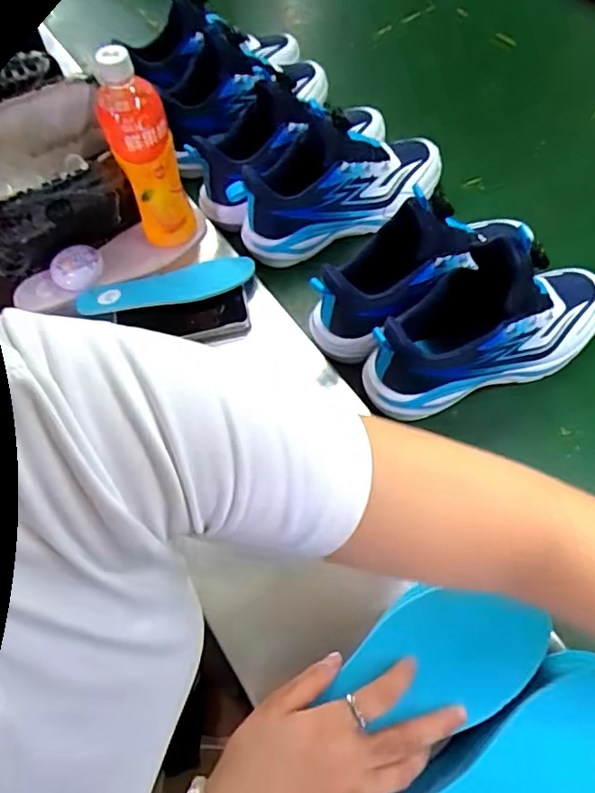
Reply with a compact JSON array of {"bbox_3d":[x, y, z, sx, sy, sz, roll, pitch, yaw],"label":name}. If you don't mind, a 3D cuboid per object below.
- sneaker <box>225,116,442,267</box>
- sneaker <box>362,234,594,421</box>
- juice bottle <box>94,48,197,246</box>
[{"bbox_3d":[0.055,-0.267,0.677,0.276,0.117,0.083,-27,63,-10],"label":"sneaker"},{"bbox_3d":[0.201,-0.082,0.534,0.265,0.147,0.089,-19,62,-6],"label":"sneaker"},{"bbox_3d":[-0.165,-0.261,0.593,0.064,0.213,0.067,-22,62,-7],"label":"juice bottle"}]

